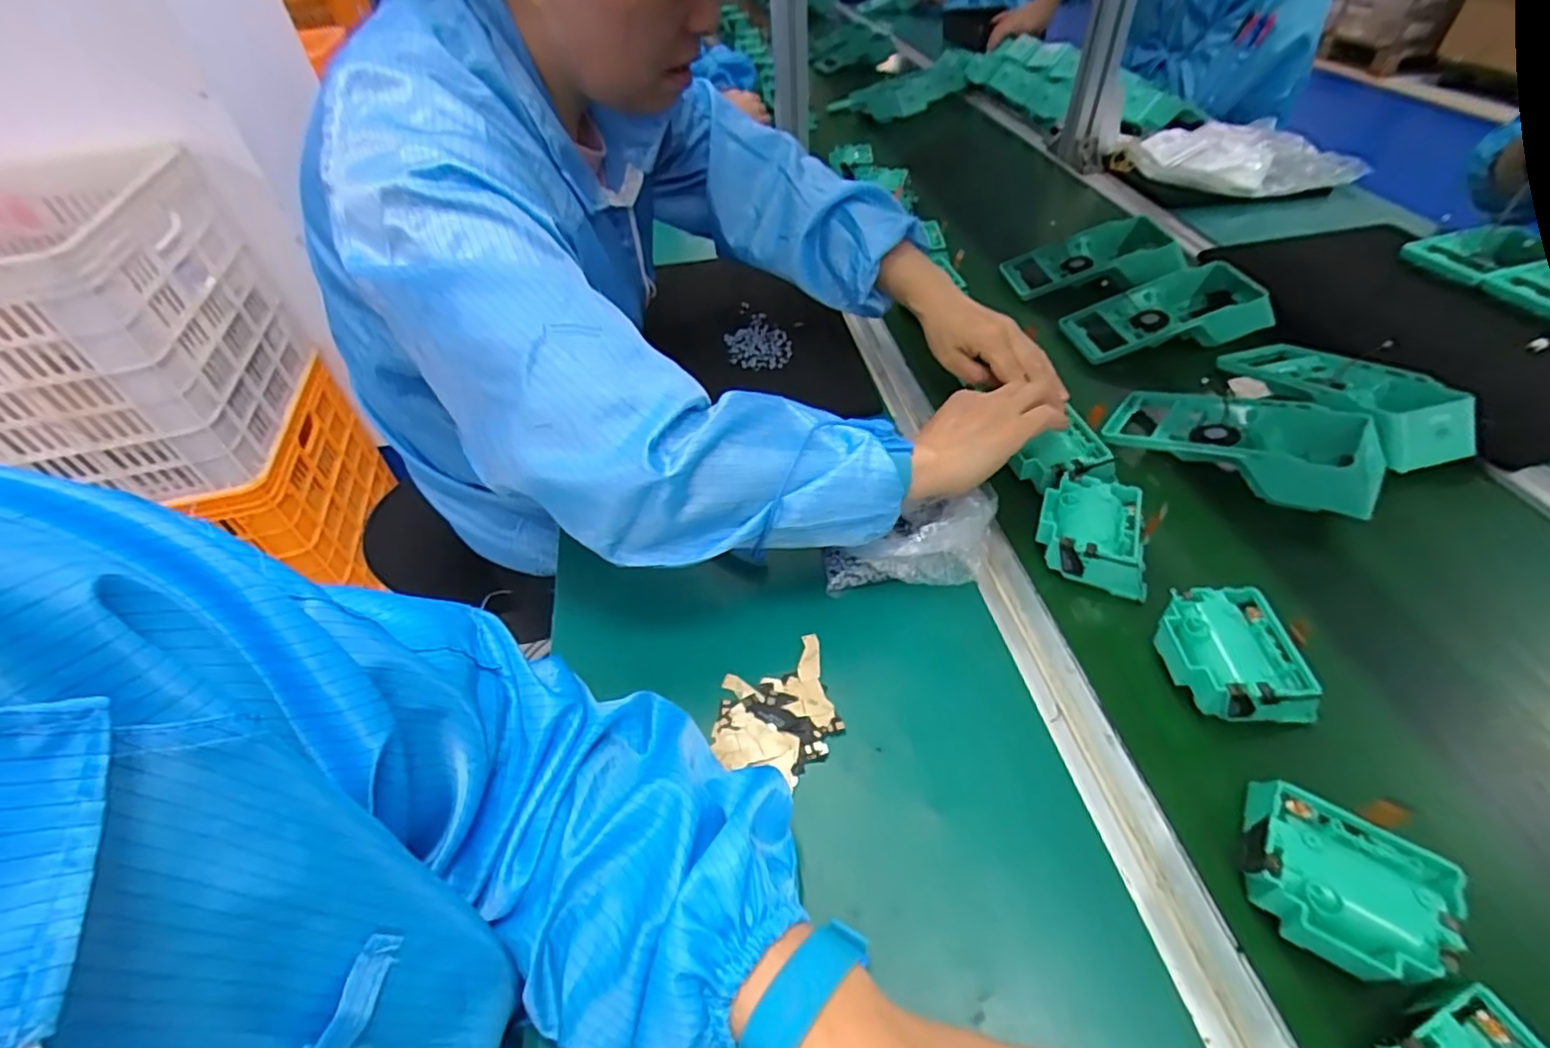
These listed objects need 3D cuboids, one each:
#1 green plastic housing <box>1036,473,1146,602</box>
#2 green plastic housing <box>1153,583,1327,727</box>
[{"bbox_3d":[0.230,0.004,0.472,0.072,0.032,0.076,12,49,15],"label":"green plastic housing"},{"bbox_3d":[0.275,0.080,0.396,0.069,0.034,0.076,-3,47,1],"label":"green plastic housing"}]

